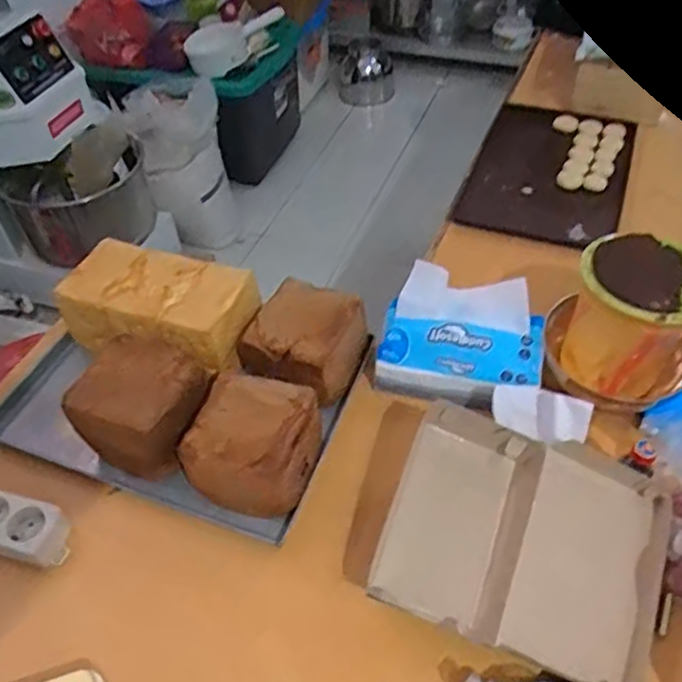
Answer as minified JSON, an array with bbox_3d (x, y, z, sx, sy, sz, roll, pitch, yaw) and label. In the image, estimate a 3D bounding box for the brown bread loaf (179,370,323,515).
[{"bbox_3d":[-0.094,0.114,0.709,0.131,0.100,0.131,-1,53,1],"label":"brown bread loaf"}]

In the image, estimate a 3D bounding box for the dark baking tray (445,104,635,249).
[{"bbox_3d":[0.345,-0.281,1.090,0.242,0.025,0.349,15,51,17],"label":"dark baking tray"}]

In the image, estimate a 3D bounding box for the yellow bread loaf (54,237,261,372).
[{"bbox_3d":[-0.236,-0.043,0.844,0.247,0.078,0.134,13,51,15],"label":"yellow bread loaf"}]

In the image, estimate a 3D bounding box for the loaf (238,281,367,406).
[{"bbox_3d":[-0.044,-0.003,0.794,0.124,0.083,0.130,24,54,23],"label":"loaf"}]

